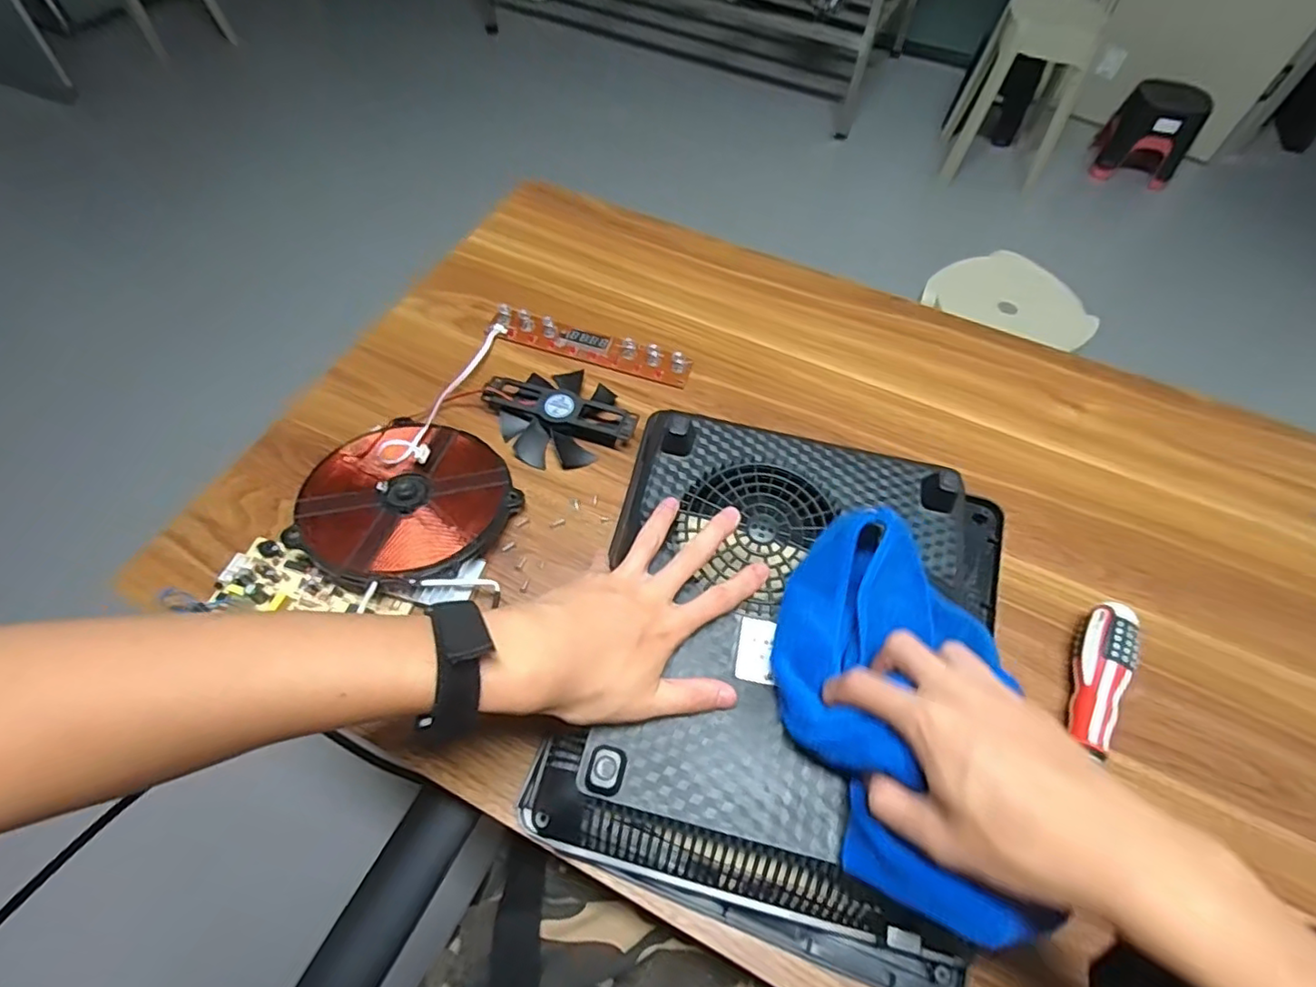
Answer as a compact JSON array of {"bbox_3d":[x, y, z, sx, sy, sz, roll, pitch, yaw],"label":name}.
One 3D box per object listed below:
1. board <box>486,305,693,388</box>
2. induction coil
[{"bbox_3d":[-0.067,-0.144,0.584,0.198,0.017,0.033,16,61,8],"label":"board"},{"bbox_3d":[-0.197,0.002,0.475,0.150,0.018,0.151,3,52,-5],"label":"induction coil"}]

